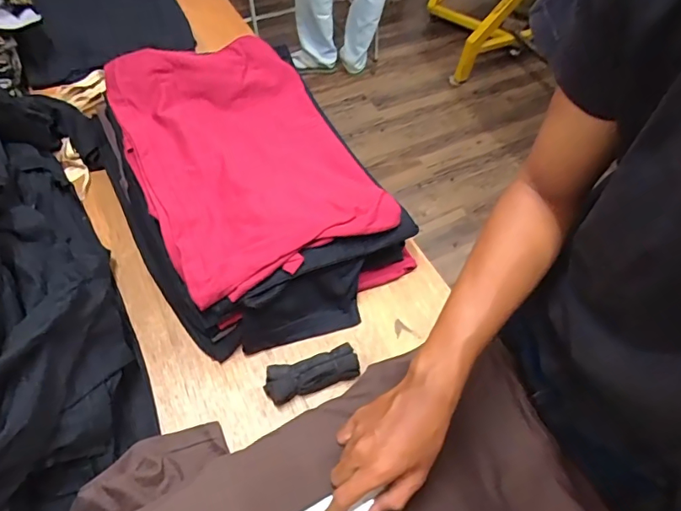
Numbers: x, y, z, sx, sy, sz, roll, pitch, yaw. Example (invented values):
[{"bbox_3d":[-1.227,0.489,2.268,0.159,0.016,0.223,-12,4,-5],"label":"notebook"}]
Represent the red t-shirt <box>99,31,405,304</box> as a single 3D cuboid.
[{"bbox_3d":[-0.148,-0.162,0.756,0.331,0.075,0.478,-22,61,-16],"label":"red t-shirt"}]

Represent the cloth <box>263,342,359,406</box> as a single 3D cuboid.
[{"bbox_3d":[-0.040,0.161,0.646,0.126,0.032,0.047,-17,60,-15],"label":"cloth"}]

